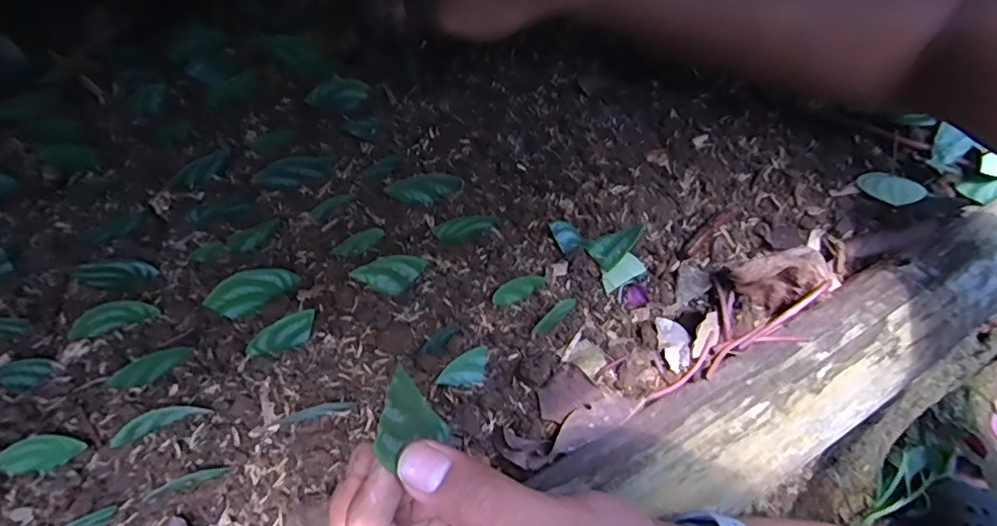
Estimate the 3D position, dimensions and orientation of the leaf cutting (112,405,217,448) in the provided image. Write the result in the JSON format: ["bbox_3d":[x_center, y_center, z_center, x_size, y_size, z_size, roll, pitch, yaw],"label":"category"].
[{"bbox_3d":[-0.194,0.091,0.308,0.048,0.013,0.013,-17,58,-36],"label":"leaf cutting"}]

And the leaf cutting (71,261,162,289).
[{"bbox_3d":[-0.256,0.007,0.358,0.047,0.018,0.012,-3,58,-20],"label":"leaf cutting"}]

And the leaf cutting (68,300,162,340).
[{"bbox_3d":[-0.244,0.034,0.340,0.047,0.013,0.014,-18,61,-25],"label":"leaf cutting"}]

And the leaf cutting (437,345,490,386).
[{"bbox_3d":[-0.021,0.062,0.321,0.028,0.007,0.022,2,60,1],"label":"leaf cutting"}]

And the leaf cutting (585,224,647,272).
[{"bbox_3d":[0.083,-0.016,0.366,0.049,0.012,0.024,-37,67,-20],"label":"leaf cutting"}]

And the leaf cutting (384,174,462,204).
[{"bbox_3d":[-0.052,-0.054,0.387,0.053,0.011,0.019,-12,60,-7],"label":"leaf cutting"}]

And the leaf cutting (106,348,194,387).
[{"bbox_3d":[-0.212,0.064,0.330,0.044,0.015,0.009,-25,62,-34],"label":"leaf cutting"}]

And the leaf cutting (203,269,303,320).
[{"bbox_3d":[-0.159,0.016,0.348,0.054,0.016,0.020,-29,64,-16],"label":"leaf cutting"}]

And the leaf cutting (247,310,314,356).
[{"bbox_3d":[-0.133,0.045,0.329,0.043,0.012,0.016,-24,63,-14],"label":"leaf cutting"}]

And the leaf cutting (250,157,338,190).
[{"bbox_3d":[-0.149,-0.067,0.396,0.059,0.006,0.020,-21,105,-26],"label":"leaf cutting"}]

